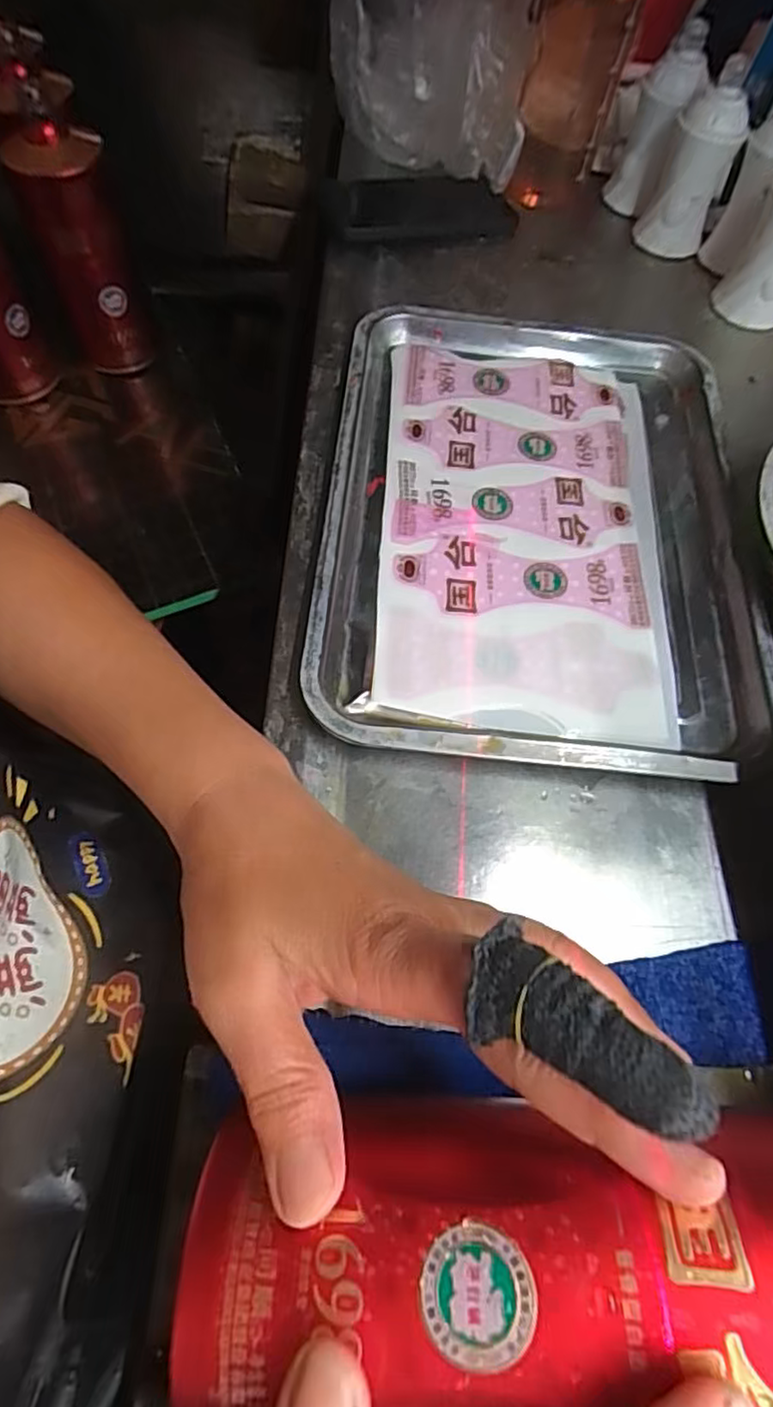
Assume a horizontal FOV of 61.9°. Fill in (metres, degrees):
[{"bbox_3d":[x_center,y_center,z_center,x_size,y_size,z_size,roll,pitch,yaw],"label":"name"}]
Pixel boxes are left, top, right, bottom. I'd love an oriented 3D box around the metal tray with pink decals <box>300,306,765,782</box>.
[{"bbox_3d":[0.093,-0.122,0.401,0.251,0.020,0.340,6,64,-1],"label":"metal tray with pink decals"}]

